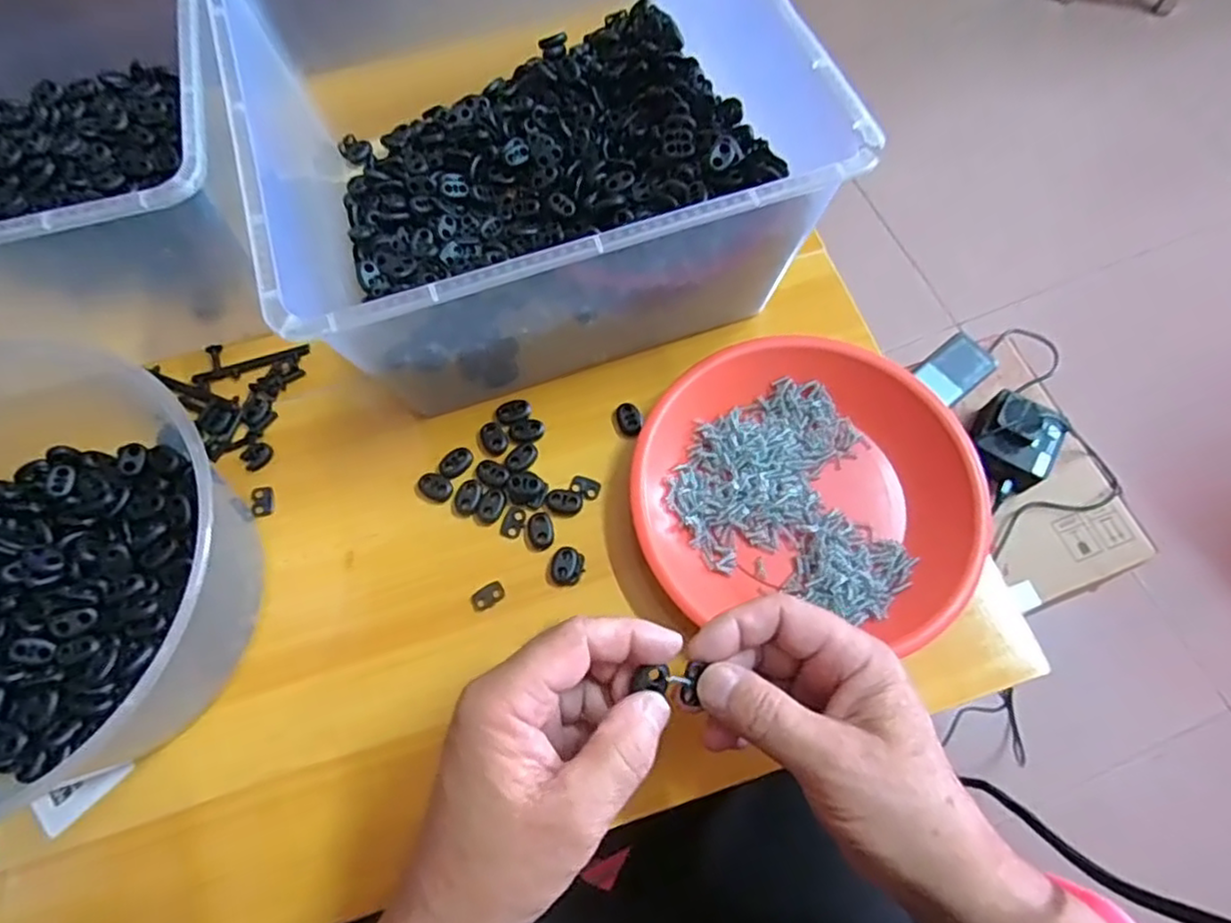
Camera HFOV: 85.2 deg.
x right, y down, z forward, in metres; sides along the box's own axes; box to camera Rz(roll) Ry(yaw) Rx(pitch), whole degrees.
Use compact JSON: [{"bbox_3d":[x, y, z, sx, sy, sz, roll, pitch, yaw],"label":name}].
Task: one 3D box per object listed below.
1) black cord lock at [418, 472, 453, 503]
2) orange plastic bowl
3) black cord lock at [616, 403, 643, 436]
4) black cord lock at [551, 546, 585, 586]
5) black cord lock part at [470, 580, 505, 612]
[{"bbox_3d":[-0.109,0.015,0.406,0.022,0.004,0.015,34,72,14],"label":"black cord lock"},{"bbox_3d":[0.110,0.010,0.393,0.193,0.030,0.168,7,68,4],"label":"orange plastic bowl"},{"bbox_3d":[0.009,-0.027,0.420,0.015,0.005,0.022,-16,68,-6],"label":"black cord lock"},{"bbox_3d":[-0.027,0.060,0.386,0.018,0.005,0.021,-4,67,-1],"label":"black cord lock"},{"bbox_3d":[-0.073,0.077,0.382,0.019,0.004,0.013,-35,71,-13],"label":"black cord lock part"}]

